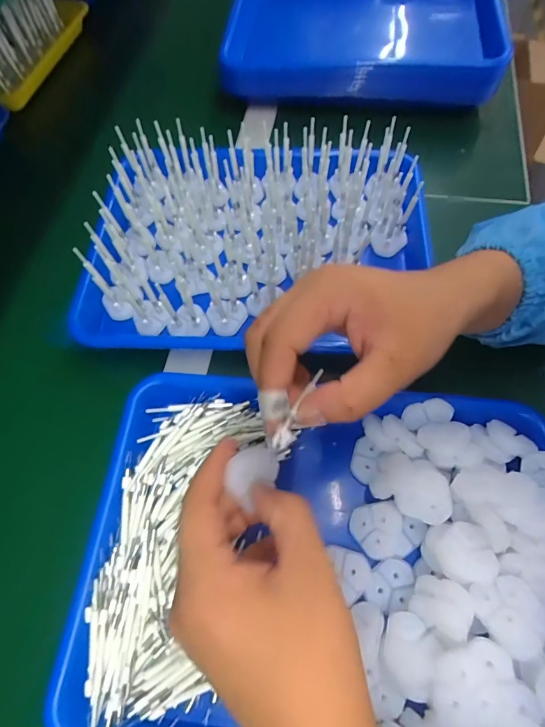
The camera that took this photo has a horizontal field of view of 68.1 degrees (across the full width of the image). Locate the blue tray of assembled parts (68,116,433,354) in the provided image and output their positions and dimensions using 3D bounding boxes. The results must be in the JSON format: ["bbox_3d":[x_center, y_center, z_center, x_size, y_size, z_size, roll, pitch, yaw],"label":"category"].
[{"bbox_3d":[-0.014,-0.132,0.396,0.337,0.076,0.246,-2,64,2],"label":"blue tray of assembled parts"}]

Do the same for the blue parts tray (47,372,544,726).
[{"bbox_3d":[0.034,0.131,0.278,0.321,0.050,0.241,5,65,5],"label":"blue parts tray"}]

